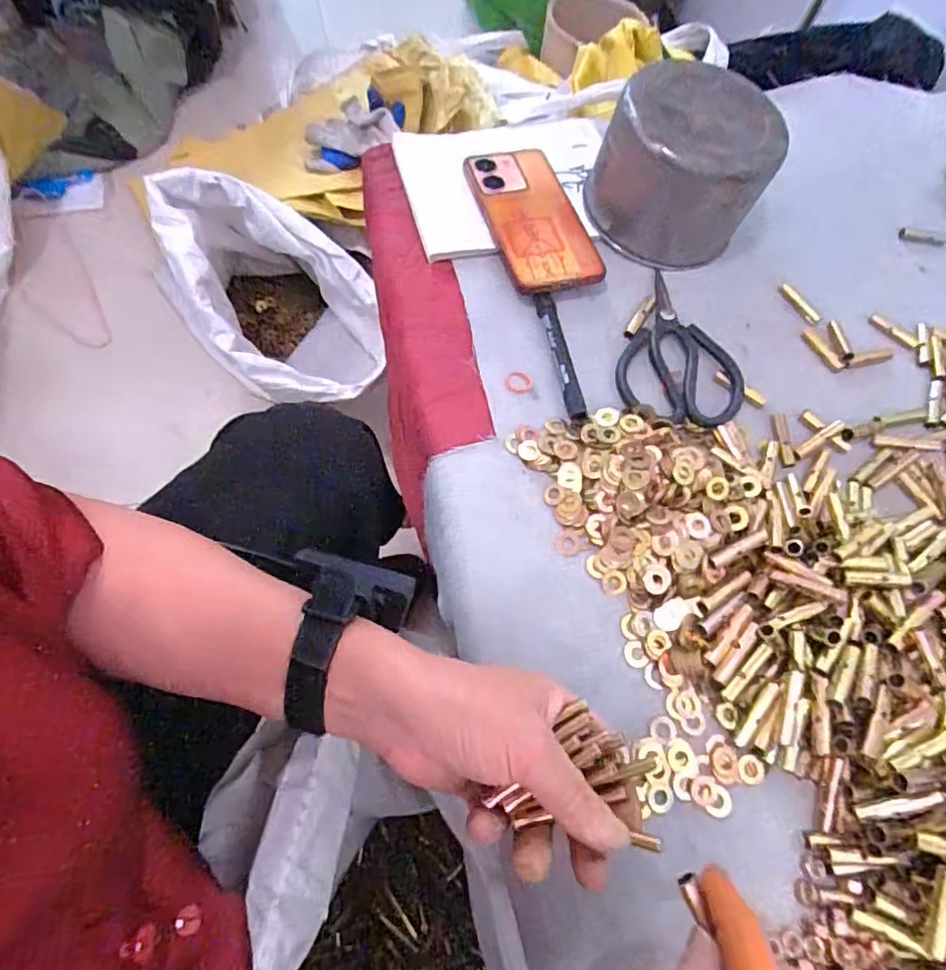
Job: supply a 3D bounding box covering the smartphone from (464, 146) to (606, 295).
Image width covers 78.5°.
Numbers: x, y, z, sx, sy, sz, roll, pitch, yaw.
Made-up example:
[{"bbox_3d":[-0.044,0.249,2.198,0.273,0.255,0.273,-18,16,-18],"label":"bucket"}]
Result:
[{"bbox_3d":[0.050,-0.230,0.496,0.073,0.014,0.156,-19,71,-5],"label":"smartphone"}]

